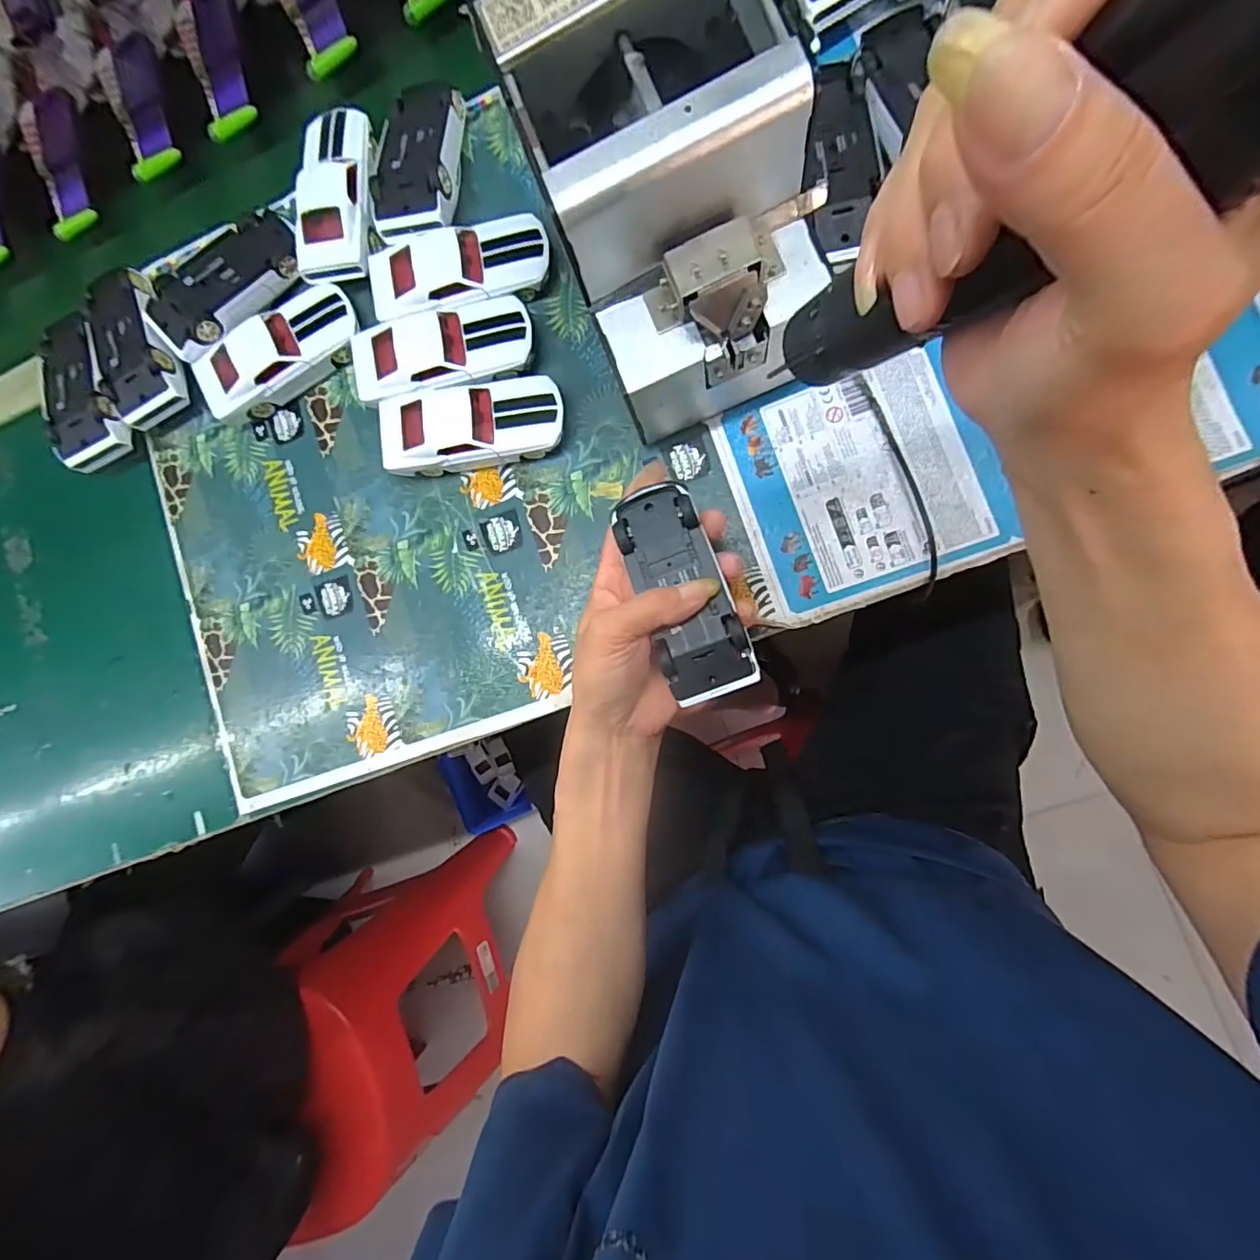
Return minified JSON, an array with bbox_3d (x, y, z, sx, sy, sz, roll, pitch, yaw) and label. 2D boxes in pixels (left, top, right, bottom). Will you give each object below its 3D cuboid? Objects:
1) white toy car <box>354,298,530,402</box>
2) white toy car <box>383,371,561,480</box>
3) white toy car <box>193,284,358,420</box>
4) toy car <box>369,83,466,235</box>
[{"bbox_3d":[-0.131,-0.196,0.394,0.126,0.031,0.054,-12,85,9],"label":"white toy car"},{"bbox_3d":[-0.110,-0.142,0.389,0.127,0.032,0.053,-7,85,9],"label":"white toy car"},{"bbox_3d":[-0.263,-0.209,0.415,0.126,0.034,0.056,-27,82,7],"label":"white toy car"},{"bbox_3d":[-0.149,-0.335,0.398,0.057,0.031,0.117,0,78,9],"label":"toy car"}]

